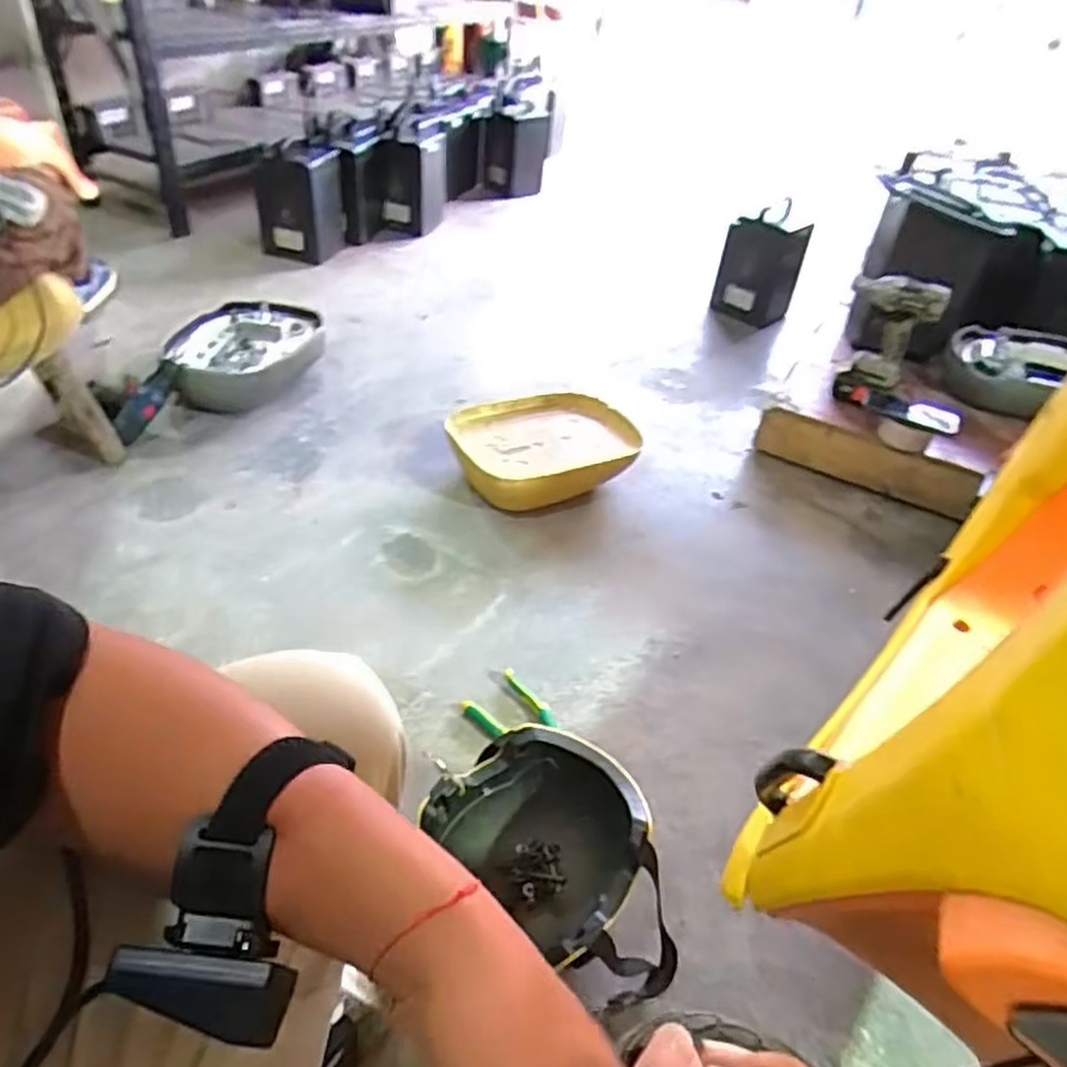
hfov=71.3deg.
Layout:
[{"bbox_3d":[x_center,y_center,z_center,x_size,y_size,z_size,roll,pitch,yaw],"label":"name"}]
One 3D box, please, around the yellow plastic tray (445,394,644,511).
[{"bbox_3d":[0.022,-0.143,1.363,0.337,0.099,0.236,-9,44,-17],"label":"yellow plastic tray"}]

